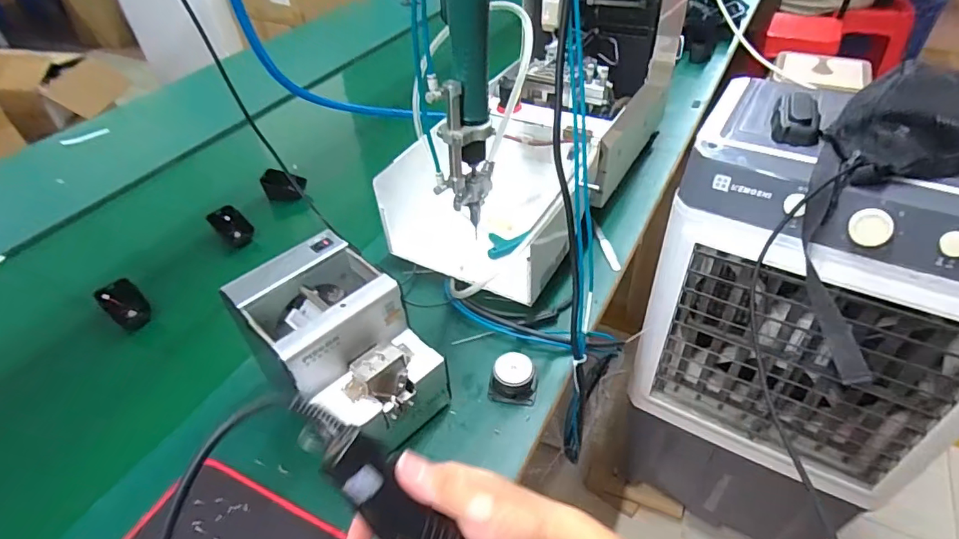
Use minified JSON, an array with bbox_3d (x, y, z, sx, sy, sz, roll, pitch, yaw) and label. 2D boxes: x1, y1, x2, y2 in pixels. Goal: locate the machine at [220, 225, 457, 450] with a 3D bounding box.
[{"bbox_3d":[-0.138,0.080,0.520,0.129,0.143,0.178,-35,51,-29],"label":"machine"}]

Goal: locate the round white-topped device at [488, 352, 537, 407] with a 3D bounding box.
[{"bbox_3d":[0.037,0.119,0.565,0.052,0.030,0.047,5,43,10],"label":"round white-topped device"}]

